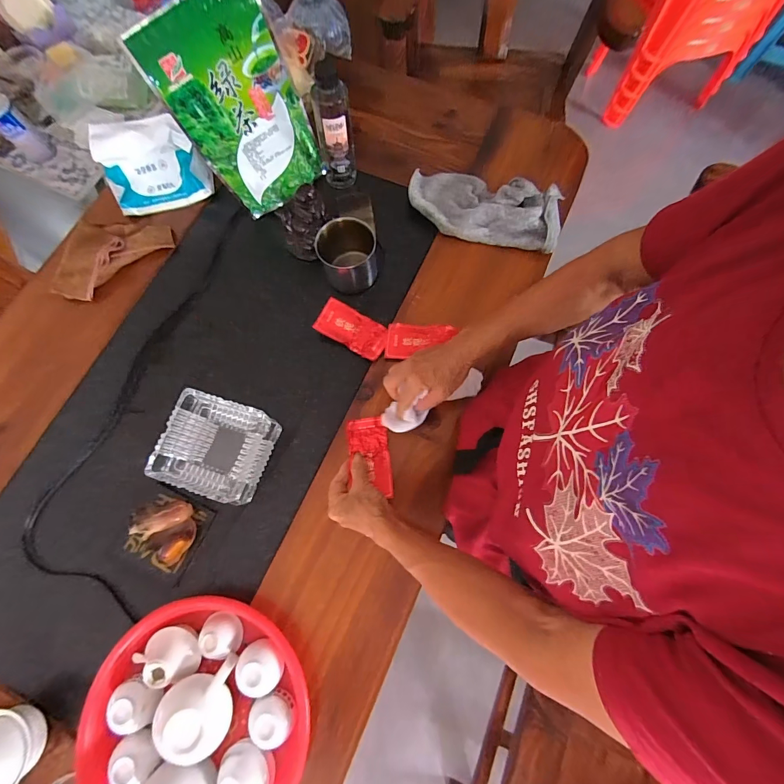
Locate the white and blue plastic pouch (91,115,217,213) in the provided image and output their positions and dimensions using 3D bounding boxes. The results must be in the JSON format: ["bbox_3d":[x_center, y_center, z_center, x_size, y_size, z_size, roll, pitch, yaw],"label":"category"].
[{"bbox_3d":[-0.391,-0.370,0.614,0.165,0.103,0.078,-12,75,-2],"label":"white and blue plastic pouch"}]

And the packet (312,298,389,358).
[{"bbox_3d":[-0.060,-0.095,0.574,0.111,0.023,0.054,31,77,8],"label":"packet"}]

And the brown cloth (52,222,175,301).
[{"bbox_3d":[-0.475,-0.241,0.623,0.196,0.029,0.114,-35,77,-8],"label":"brown cloth"}]

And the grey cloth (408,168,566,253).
[{"bbox_3d":[0.148,-0.302,0.613,0.254,0.045,0.113,19,76,6],"label":"grey cloth"}]

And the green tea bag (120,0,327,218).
[{"bbox_3d":[-0.212,-0.404,0.546,0.173,0.253,0.047,-35,57,-3],"label":"green tea bag"}]

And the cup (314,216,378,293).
[{"bbox_3d":[-0.066,-0.208,0.573,0.089,0.074,0.086,-1,75,1],"label":"cup"}]

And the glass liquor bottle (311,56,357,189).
[{"bbox_3d":[-0.090,-0.410,0.583,0.054,0.172,0.059,-10,75,-2],"label":"glass liquor bottle"}]

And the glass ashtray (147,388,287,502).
[{"bbox_3d":[-0.236,0.073,0.508,0.124,0.057,0.123,18,76,5],"label":"glass ashtray"}]

